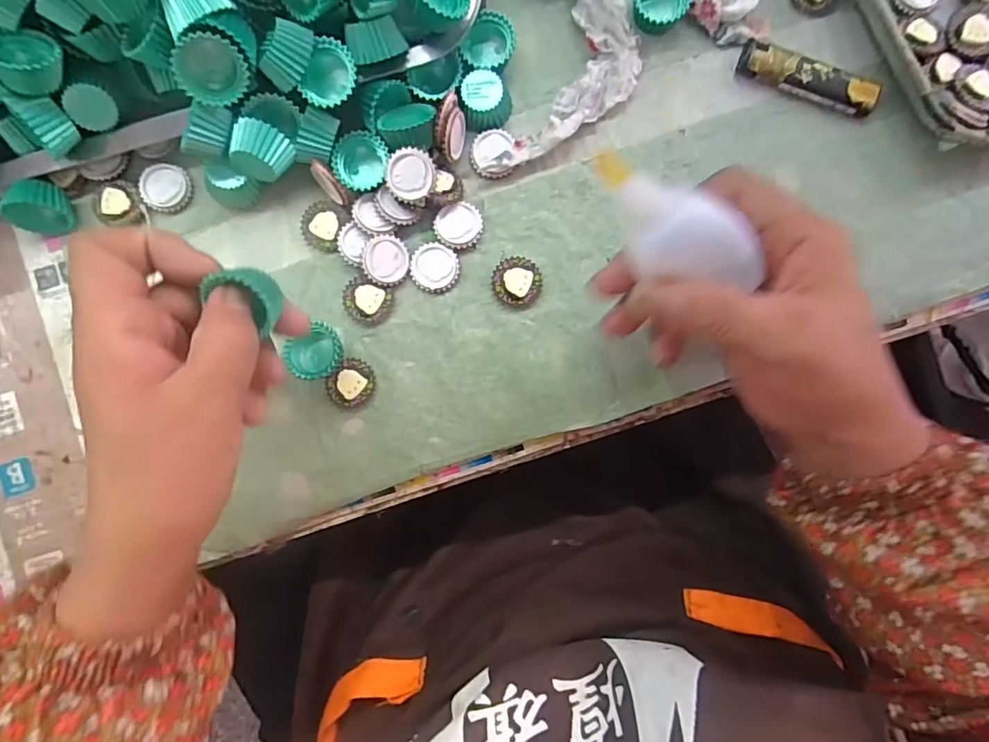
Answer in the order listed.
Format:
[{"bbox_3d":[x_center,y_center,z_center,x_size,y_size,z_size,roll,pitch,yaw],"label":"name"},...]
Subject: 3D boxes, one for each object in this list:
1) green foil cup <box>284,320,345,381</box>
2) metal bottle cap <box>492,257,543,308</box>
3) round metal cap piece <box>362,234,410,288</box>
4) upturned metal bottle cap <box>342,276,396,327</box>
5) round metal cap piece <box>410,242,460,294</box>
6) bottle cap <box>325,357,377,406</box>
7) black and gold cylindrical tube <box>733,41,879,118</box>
[{"bbox_3d":[-0.100,-0.010,0.303,0.029,0.013,0.026,-34,90,0],"label":"green foil cup"},{"bbox_3d":[0.013,-0.051,0.309,0.028,0.005,0.028,0,90,0],"label":"metal bottle cap"},{"bbox_3d":[-0.061,-0.062,0.304,0.026,0.004,0.027,11,94,-26],"label":"round metal cap piece"},{"bbox_3d":[-0.073,-0.039,0.308,0.029,0.006,0.025,18,90,0],"label":"upturned metal bottle cap"},{"bbox_3d":[-0.034,-0.059,0.309,0.028,0.004,0.027,0,90,0],"label":"round metal cap piece"},{"bbox_3d":[-0.081,0.007,0.307,0.024,0.005,0.027,44,90,0],"label":"bottle cap"},{"bbox_3d":[0.180,-0.167,0.307,0.078,0.011,0.021,19,90,0],"label":"black and gold cylindrical tube"}]

